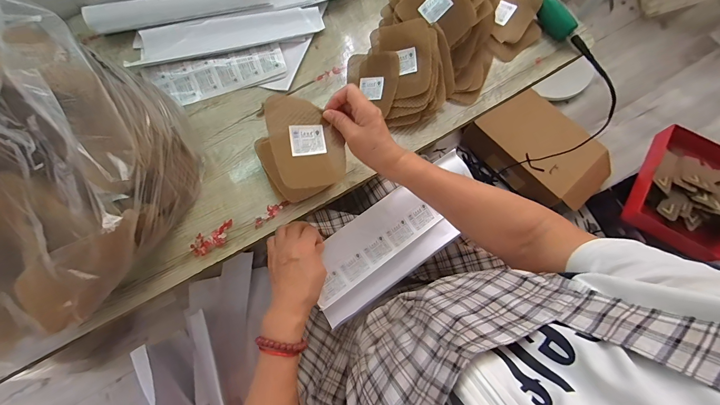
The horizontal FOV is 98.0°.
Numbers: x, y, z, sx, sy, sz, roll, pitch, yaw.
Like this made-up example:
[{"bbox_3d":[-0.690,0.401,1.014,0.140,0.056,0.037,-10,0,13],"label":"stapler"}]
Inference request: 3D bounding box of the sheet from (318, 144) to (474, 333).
[{"bbox_3d":[0.062,0.049,0.510,0.323,0.030,0.118,-34,94,-14],"label":"sheet"}]

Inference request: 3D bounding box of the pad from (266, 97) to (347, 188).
[{"bbox_3d":[-0.069,-0.081,0.414,0.094,0.011,0.119,-11,87,-21],"label":"pad"}]

